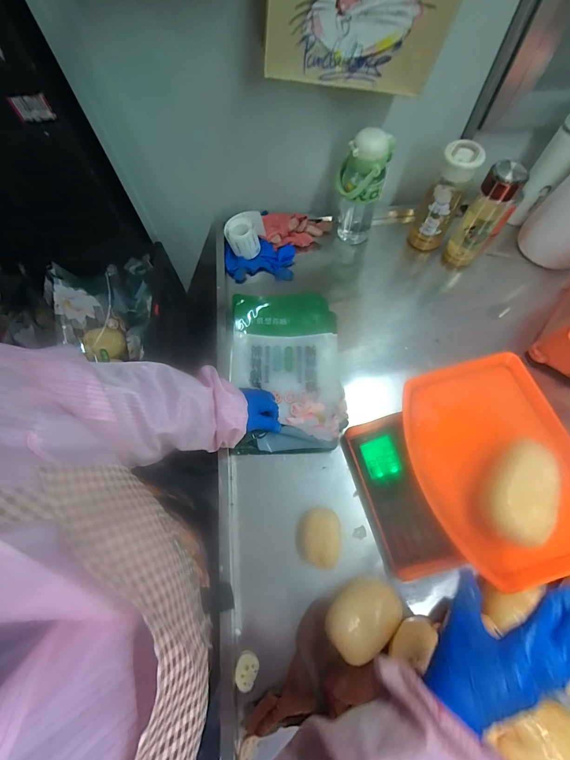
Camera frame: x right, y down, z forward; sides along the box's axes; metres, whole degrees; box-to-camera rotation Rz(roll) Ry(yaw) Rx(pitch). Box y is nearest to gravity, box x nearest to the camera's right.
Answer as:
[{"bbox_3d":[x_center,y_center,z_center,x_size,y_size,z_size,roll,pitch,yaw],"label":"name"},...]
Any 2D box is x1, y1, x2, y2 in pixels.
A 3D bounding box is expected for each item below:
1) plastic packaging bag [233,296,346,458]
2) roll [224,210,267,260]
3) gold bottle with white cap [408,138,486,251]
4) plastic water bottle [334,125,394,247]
[{"bbox_3d":[0.000,-0.031,0.621,0.210,0.045,0.328,-2,66,2],"label":"plastic packaging bag"},{"bbox_3d":[-0.093,-0.328,0.732,0.079,0.060,0.079,10,67,7],"label":"roll"},{"bbox_3d":[0.323,-0.365,0.671,0.074,0.203,0.067,30,71,14],"label":"gold bottle with white cap"},{"bbox_3d":[0.156,-0.395,0.685,0.095,0.227,0.082,11,67,7],"label":"plastic water bottle"}]

